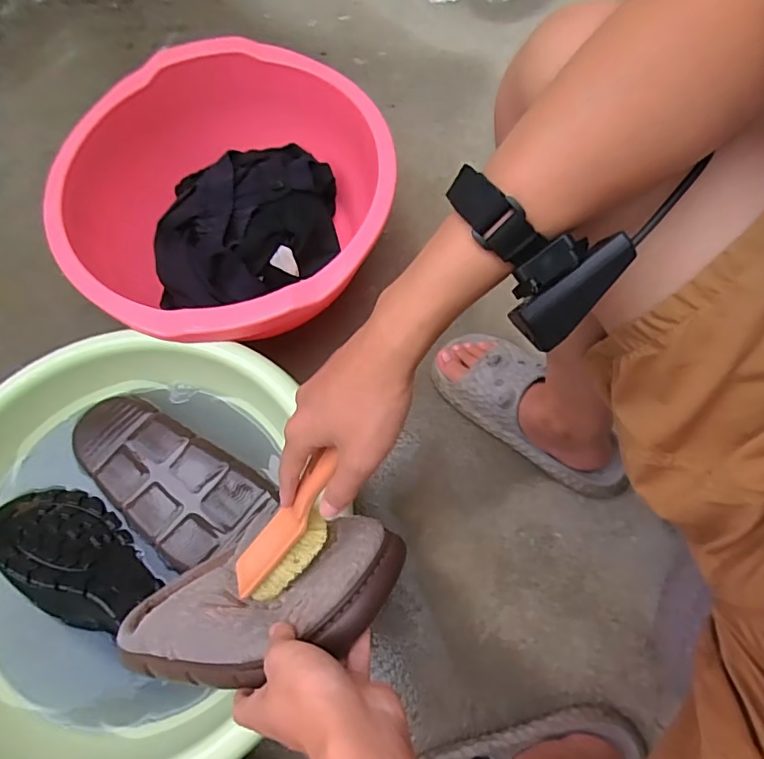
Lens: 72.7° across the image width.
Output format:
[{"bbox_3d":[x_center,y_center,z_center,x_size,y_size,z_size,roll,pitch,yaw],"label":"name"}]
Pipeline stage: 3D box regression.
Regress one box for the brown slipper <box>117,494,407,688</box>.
[{"bbox_3d":[-0.115,0.199,0.458,0.288,0.085,0.130,-13,33,26],"label":"brown slipper"}]

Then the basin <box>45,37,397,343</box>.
[{"bbox_3d":[-0.212,-0.236,0.795,0.449,0.245,0.473,-38,72,-11],"label":"basin"}]

